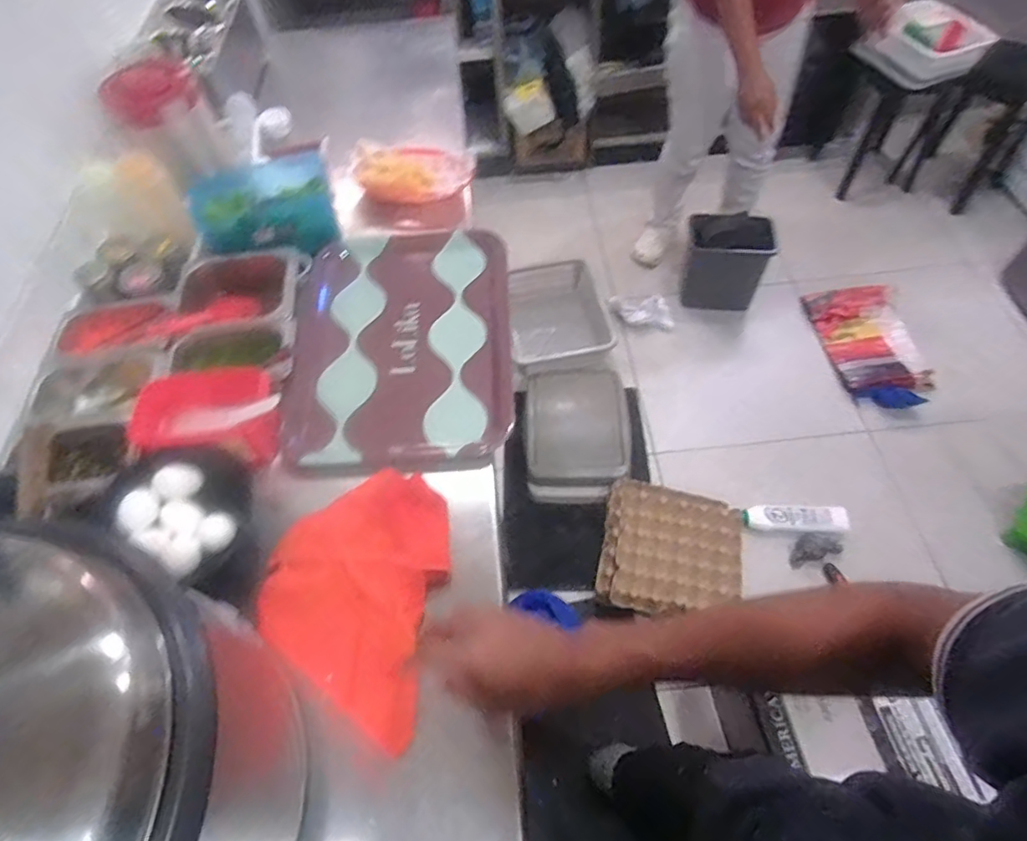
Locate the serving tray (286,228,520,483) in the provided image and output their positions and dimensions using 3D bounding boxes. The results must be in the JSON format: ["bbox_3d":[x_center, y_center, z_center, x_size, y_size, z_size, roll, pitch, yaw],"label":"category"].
[{"bbox_3d":[-0.160,-0.120,0.865,0.316,0.043,0.453,-3,56,2],"label":"serving tray"}]

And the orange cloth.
[{"bbox_3d":[-0.171,0.183,0.637,0.183,0.042,0.263,11,76,2],"label":"orange cloth"}]

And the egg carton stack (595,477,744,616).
[{"bbox_3d":[0.369,0.300,1.362,0.317,0.074,0.305,9,57,10],"label":"egg carton stack"}]

